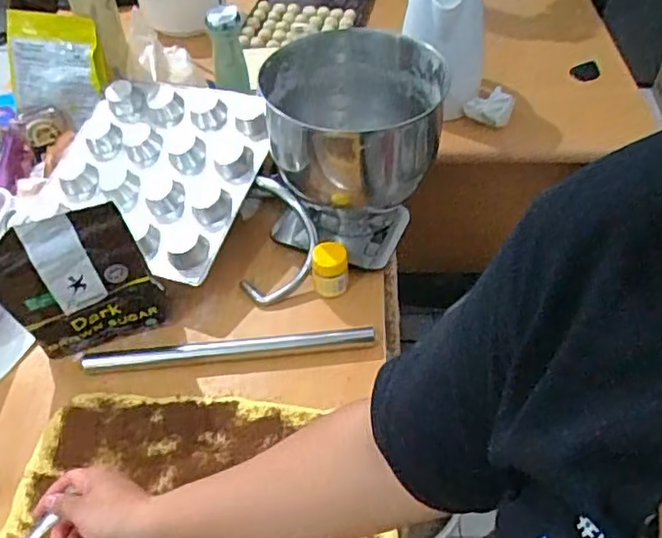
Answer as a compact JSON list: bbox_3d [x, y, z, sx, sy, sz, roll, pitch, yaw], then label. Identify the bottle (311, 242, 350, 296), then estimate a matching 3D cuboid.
[{"bbox_3d":[-0.001,0.000,0.823,0.047,0.068,0.042,-4,49,0],"label":"bottle"}]

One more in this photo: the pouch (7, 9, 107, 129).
[{"bbox_3d":[-0.436,-0.312,0.986,0.158,0.166,0.036,6,21,1],"label":"pouch"}]

